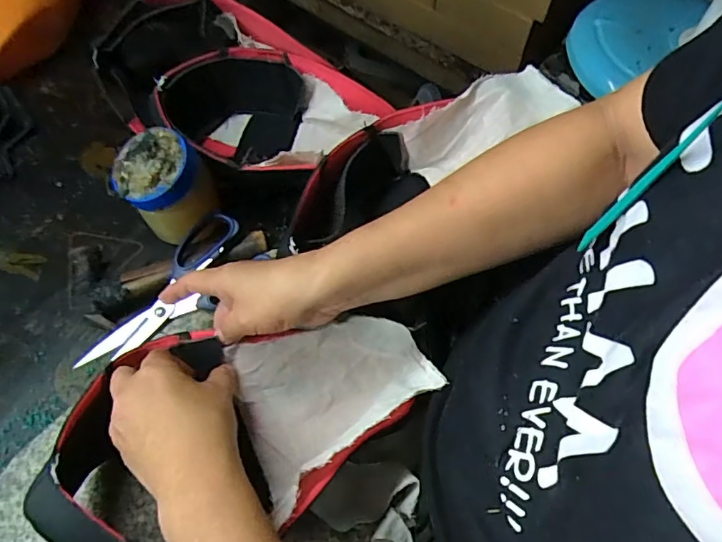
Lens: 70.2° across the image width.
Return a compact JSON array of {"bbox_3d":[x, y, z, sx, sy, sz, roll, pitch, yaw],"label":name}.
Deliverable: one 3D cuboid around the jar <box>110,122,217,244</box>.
[{"bbox_3d":[-0.182,-0.068,0.498,0.076,0.121,0.085,-40,69,-21],"label":"jar"}]

